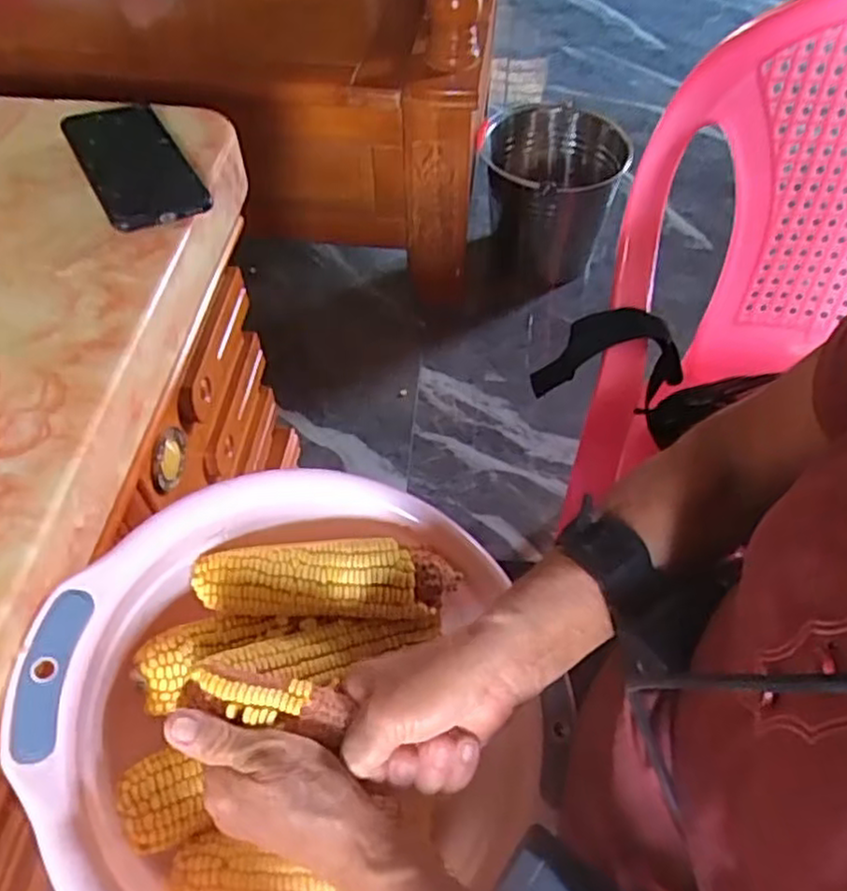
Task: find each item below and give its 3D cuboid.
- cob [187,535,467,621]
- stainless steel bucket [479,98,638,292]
[{"bbox_3d":[-0.061,0.084,0.464,0.158,0.039,0.042,-3,54,-2],"label":"cob"},{"bbox_3d":[0.228,-0.452,1.313,0.221,0.232,0.229,-18,56,-12],"label":"stainless steel bucket"}]

